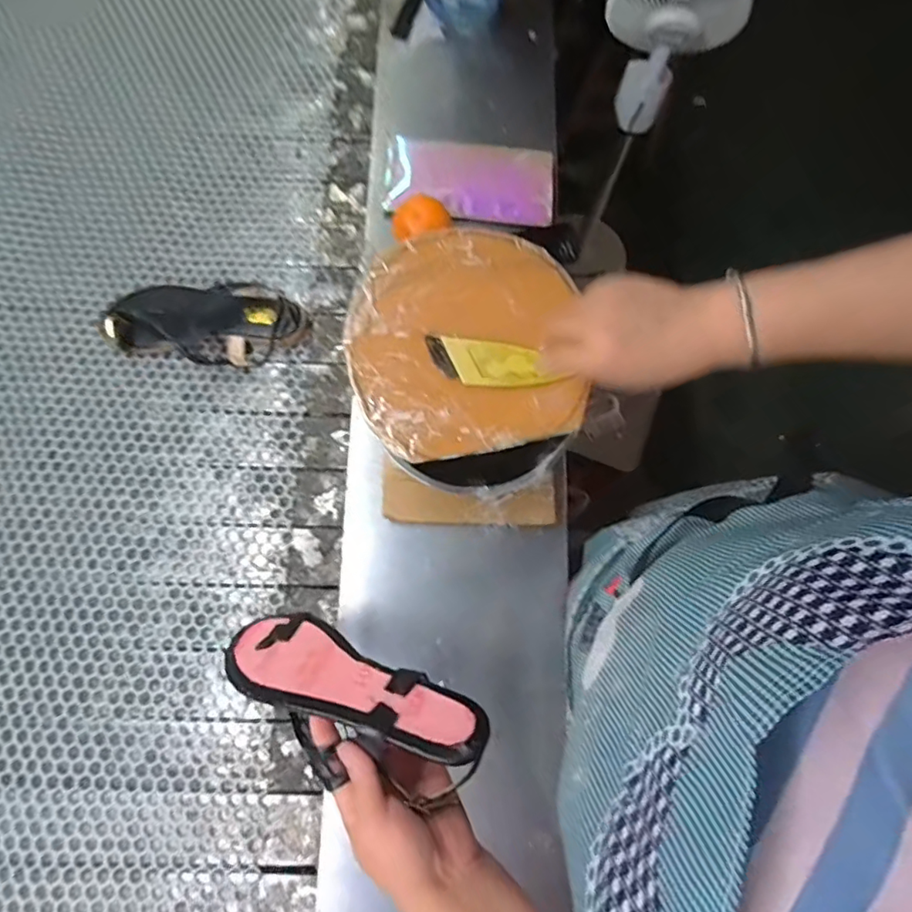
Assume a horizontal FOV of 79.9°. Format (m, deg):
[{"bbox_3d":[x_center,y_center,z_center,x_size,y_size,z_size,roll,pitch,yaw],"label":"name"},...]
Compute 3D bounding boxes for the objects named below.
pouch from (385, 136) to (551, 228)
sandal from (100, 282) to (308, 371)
[{"bbox_3d":[0.017,-0.342,0.672,0.205,0.018,0.098,3,87,-1],"label":"pouch"},{"bbox_3d":[-0.289,-0.156,0.637,0.218,0.043,0.103,-3,76,-1],"label":"sandal"}]

